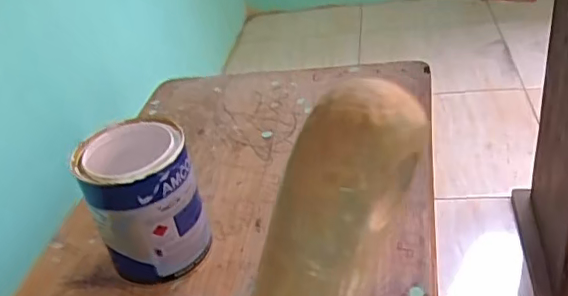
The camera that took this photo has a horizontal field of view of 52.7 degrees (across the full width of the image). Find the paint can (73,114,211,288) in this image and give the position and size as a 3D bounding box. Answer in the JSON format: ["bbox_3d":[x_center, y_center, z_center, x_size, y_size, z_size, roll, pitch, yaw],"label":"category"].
[{"bbox_3d":[-0.129,0.051,0.535,0.092,0.125,0.098,-7,34,5],"label":"paint can"}]

